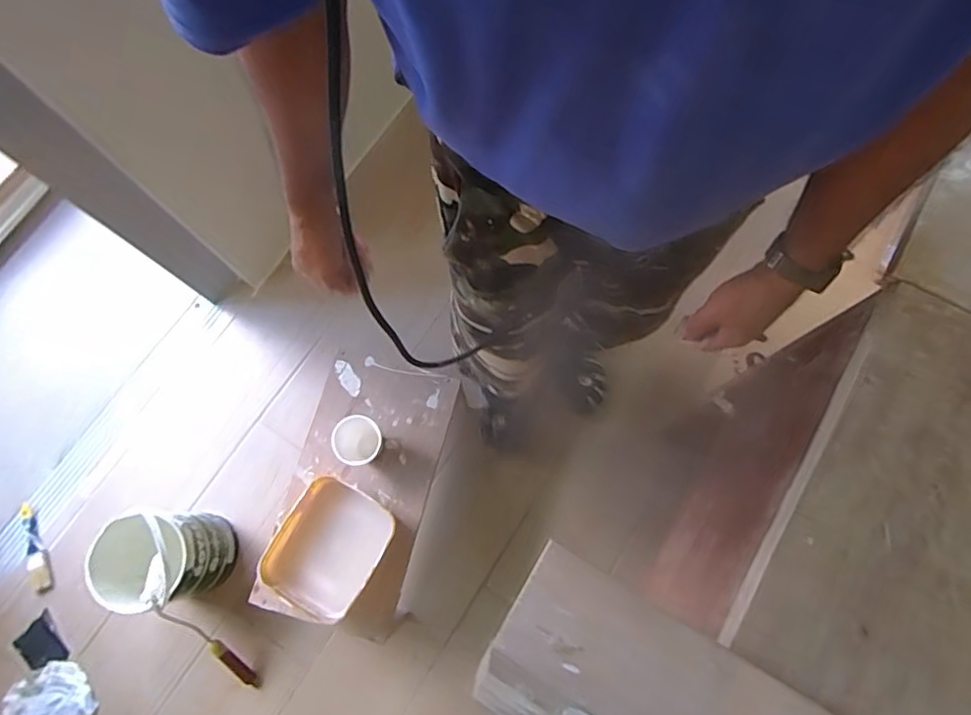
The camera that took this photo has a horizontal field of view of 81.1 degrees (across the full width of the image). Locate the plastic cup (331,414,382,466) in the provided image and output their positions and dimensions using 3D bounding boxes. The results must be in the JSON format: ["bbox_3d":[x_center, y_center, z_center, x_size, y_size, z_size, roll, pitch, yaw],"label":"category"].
[{"bbox_3d":[-0.205,0.139,0.934,0.075,0.092,0.076,0,75,2],"label":"plastic cup"}]

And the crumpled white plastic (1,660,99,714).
[{"bbox_3d":[-0.840,0.690,1.090,0.172,0.025,0.173,0,75,2],"label":"crumpled white plastic"}]

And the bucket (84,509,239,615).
[{"bbox_3d":[-0.595,0.377,1.060,0.174,0.244,0.151,-8,75,0],"label":"bucket"}]

